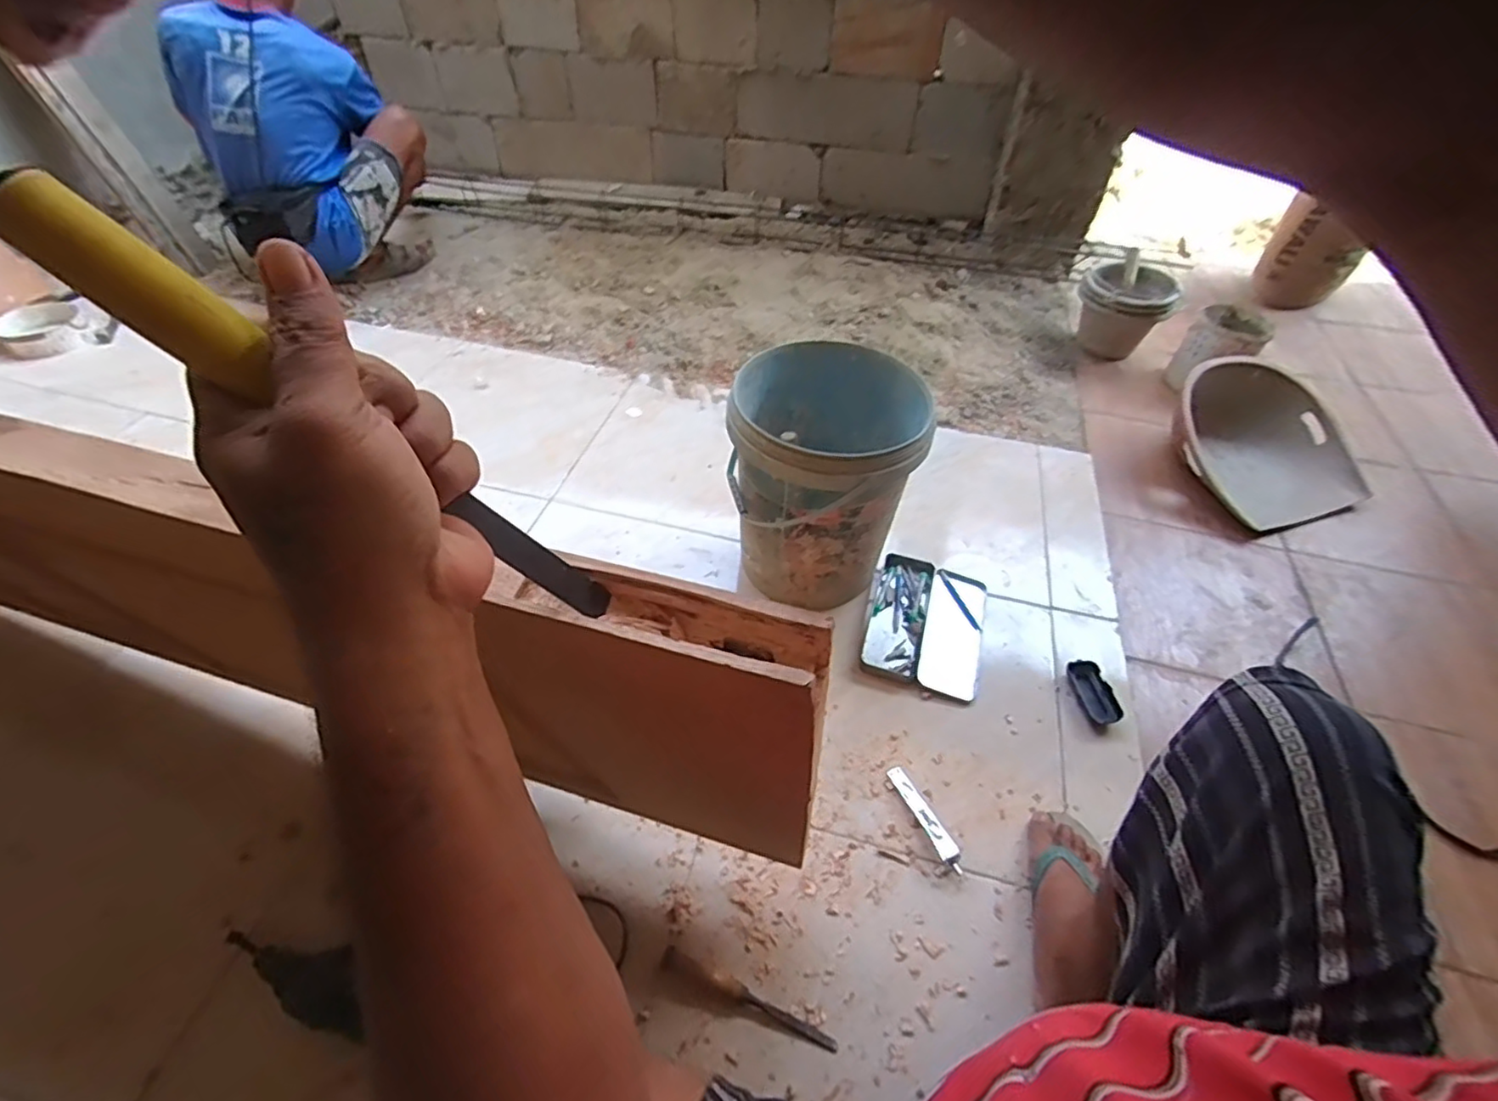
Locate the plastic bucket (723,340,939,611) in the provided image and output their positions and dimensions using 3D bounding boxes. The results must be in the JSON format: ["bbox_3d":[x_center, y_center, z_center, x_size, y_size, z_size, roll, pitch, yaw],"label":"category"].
[{"bbox_3d":[0.115,-0.110,1.084,0.291,0.384,0.280,2,49,-2],"label":"plastic bucket"}]

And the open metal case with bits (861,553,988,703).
[{"bbox_3d":[0.319,0.128,1.145,0.199,0.020,0.268,16,50,10],"label":"open metal case with bits"}]

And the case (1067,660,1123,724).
[{"bbox_3d":[0.567,0.230,1.037,0.056,0.016,0.110,-6,50,-9],"label":"case"}]

